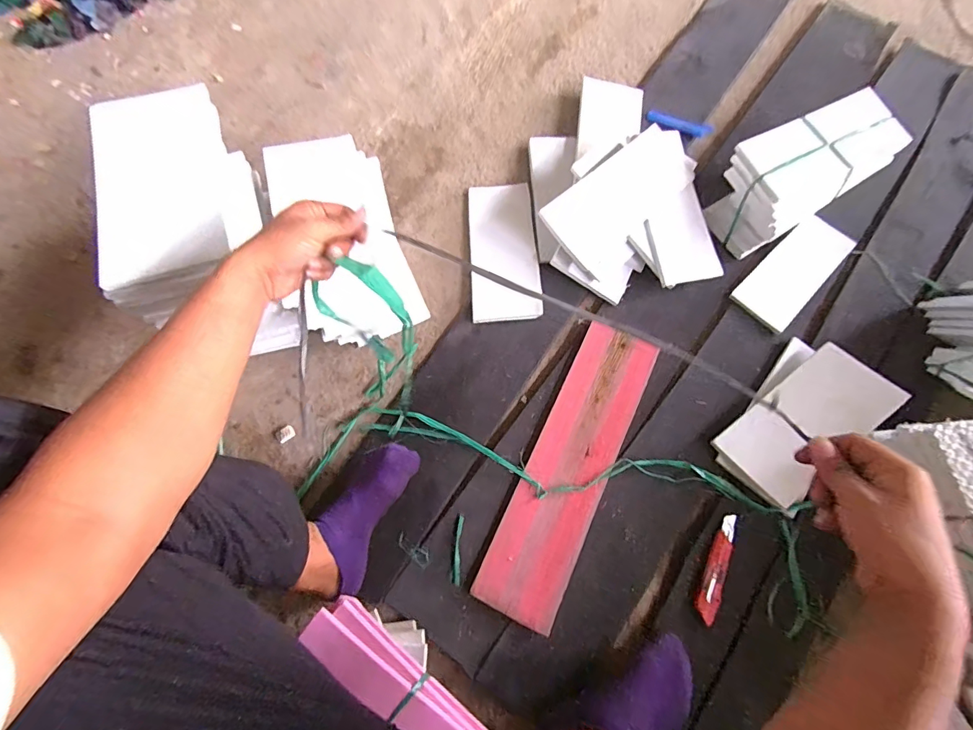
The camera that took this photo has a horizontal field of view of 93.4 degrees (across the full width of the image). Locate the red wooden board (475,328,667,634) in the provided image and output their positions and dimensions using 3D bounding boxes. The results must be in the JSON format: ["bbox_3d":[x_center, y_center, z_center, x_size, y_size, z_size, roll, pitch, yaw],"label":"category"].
[{"bbox_3d":[0.138,0.156,0.734,0.127,0.021,0.481,25,74,6],"label":"red wooden board"}]

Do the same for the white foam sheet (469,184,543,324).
[{"bbox_3d":[0.032,-0.216,0.855,0.122,0.006,0.286,-4,72,4],"label":"white foam sheet"}]

